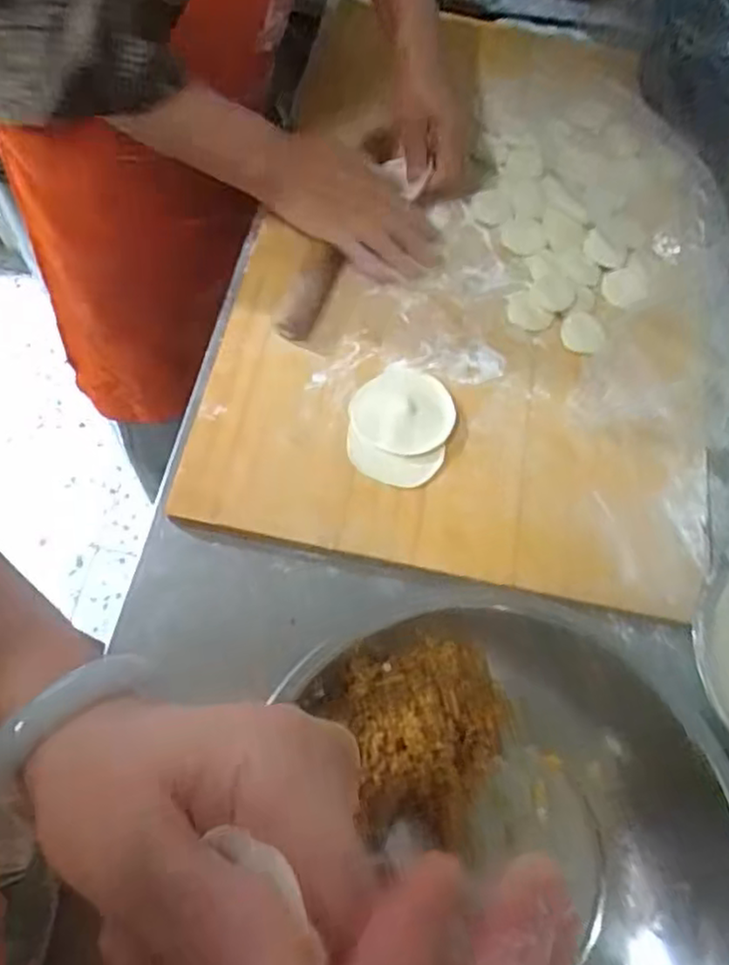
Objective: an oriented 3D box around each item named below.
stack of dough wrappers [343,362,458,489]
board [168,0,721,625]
[{"bbox_3d":[0.029,-0.048,0.554,0.079,0.006,0.106,13,63,4],"label":"stack of dough wrappers"},{"bbox_3d":[0.110,-0.238,0.647,0.401,0.037,0.673,10,63,2],"label":"board"}]

